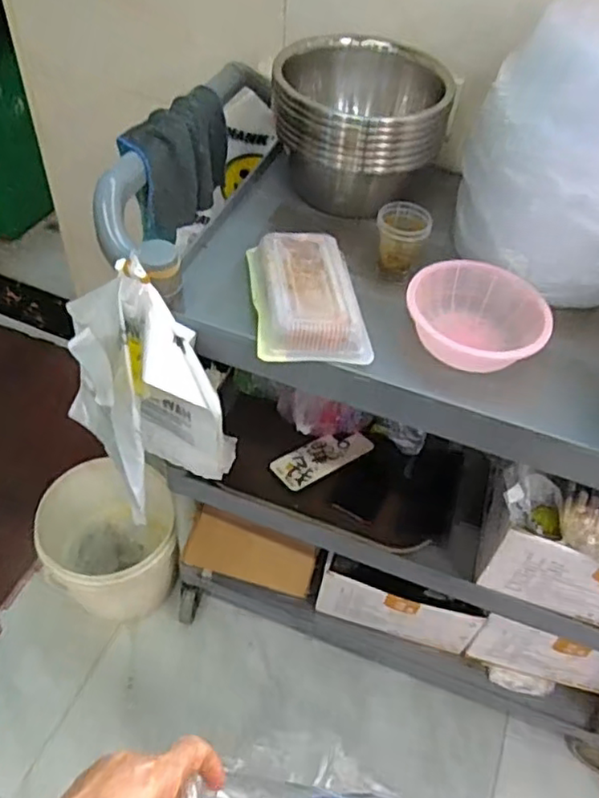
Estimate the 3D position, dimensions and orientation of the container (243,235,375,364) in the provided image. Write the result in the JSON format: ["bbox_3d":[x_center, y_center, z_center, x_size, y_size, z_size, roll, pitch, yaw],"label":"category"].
[{"bbox_3d":[0.007,-0.125,0.733,0.117,0.036,0.205,-2,51,-8],"label":"container"}]

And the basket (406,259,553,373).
[{"bbox_3d":[0.197,-0.101,0.736,0.145,0.064,0.132,3,50,-4],"label":"basket"}]

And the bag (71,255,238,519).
[{"bbox_3d":[-0.192,-0.022,0.755,0.149,0.259,0.209,-31,60,-27],"label":"bag"}]

